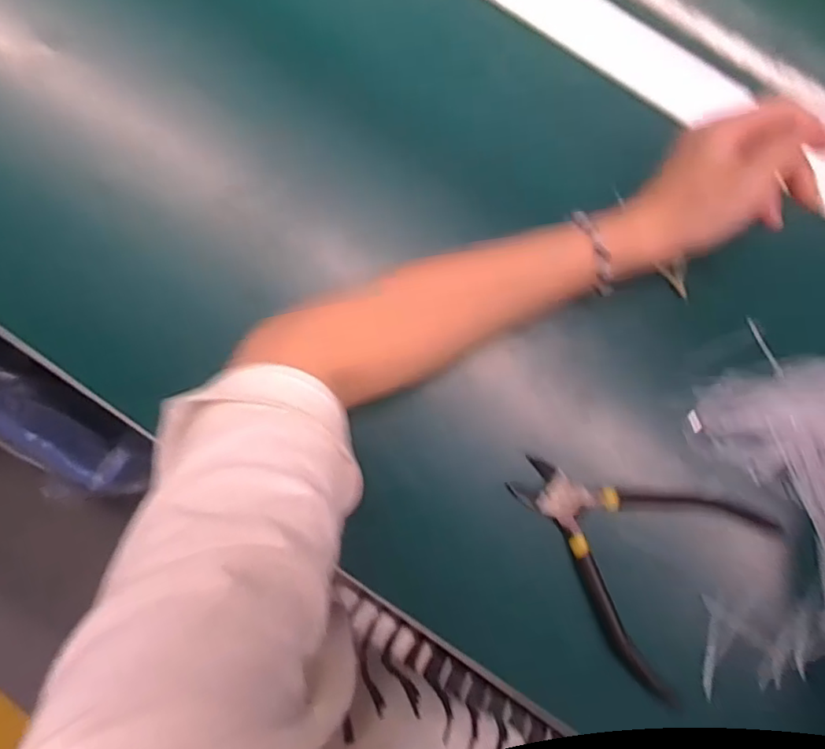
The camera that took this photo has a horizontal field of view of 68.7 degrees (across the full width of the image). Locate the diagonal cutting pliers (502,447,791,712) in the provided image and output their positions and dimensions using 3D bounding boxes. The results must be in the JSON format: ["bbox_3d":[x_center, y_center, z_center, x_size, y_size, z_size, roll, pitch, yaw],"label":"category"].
[{"bbox_3d":[0.122,0.100,0.353,0.141,0.019,0.118,33,84,1],"label":"diagonal cutting pliers"}]

